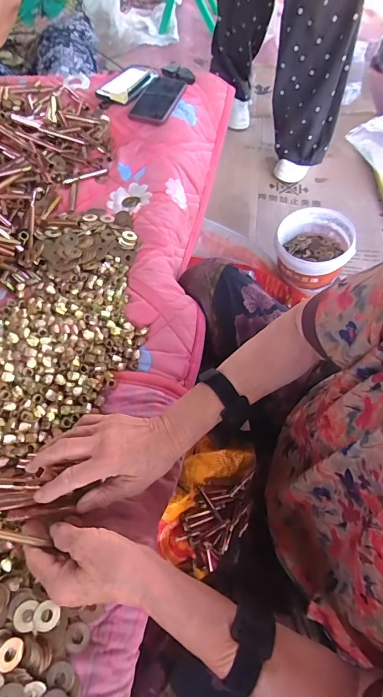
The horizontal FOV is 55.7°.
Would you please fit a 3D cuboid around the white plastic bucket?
[{"bbox_3d":[0.351,-0.279,1.076,0.212,0.192,0.209,4,63,3],"label":"white plastic bucket"}]

